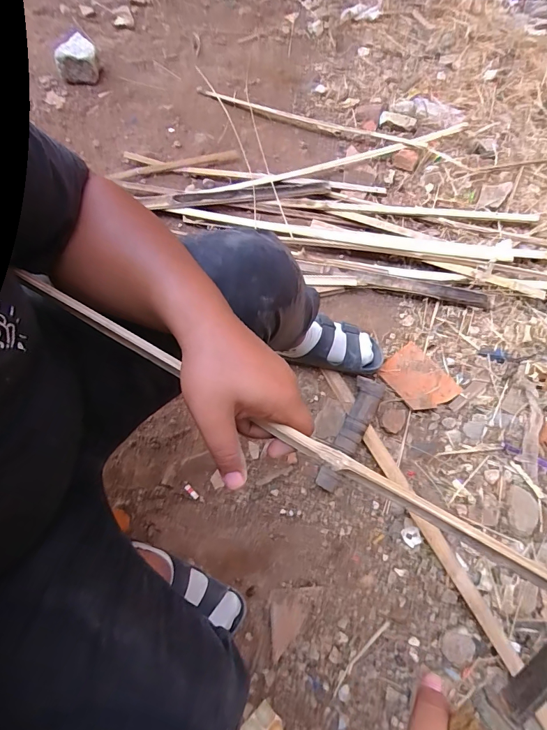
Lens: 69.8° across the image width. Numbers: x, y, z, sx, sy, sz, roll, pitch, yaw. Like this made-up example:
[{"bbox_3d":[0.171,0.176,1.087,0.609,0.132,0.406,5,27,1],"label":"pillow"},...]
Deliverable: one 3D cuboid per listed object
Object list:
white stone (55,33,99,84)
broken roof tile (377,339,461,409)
[{"bbox_3d":[-0.556,-0.862,1.114,0.107,0.069,0.131,-20,73,-9],"label":"white stone"},{"bbox_3d":[0.318,0.032,0.861,0.119,0.016,0.149,-39,76,-14],"label":"broken roof tile"}]

